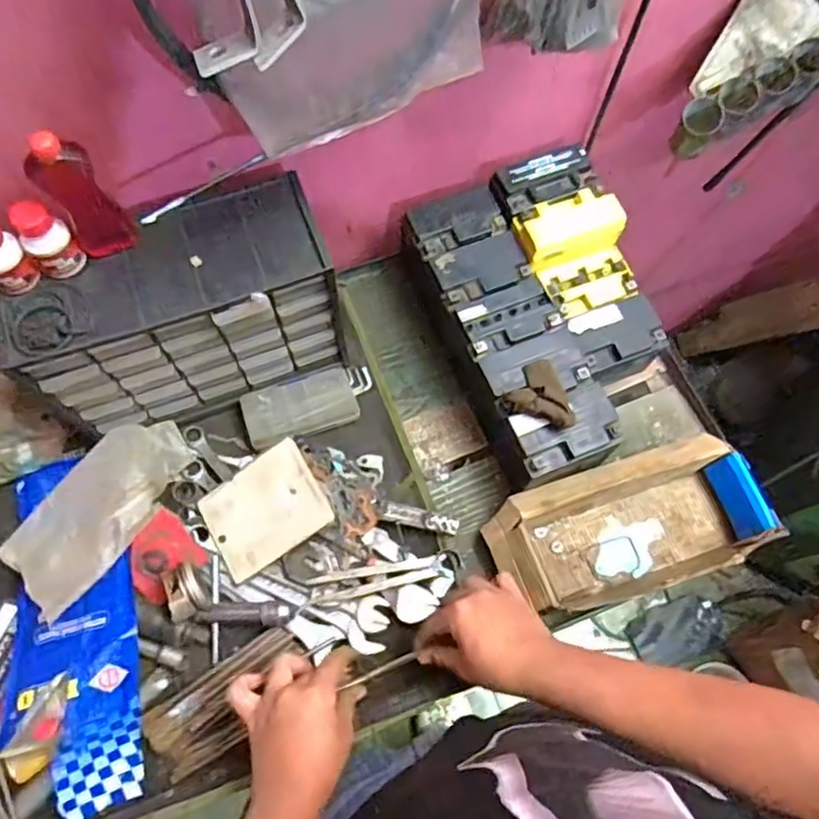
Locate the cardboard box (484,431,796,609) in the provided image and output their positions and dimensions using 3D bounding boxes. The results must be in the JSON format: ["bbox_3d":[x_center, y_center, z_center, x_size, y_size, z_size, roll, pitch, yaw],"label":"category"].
[{"bbox_3d":[0.232,0.128,0.685,0.284,0.067,0.138,-17,69,-9],"label":"cardboard box"}]

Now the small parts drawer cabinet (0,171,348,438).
[{"bbox_3d":[-0.228,-0.089,0.661,0.290,0.192,0.118,-20,69,-10],"label":"small parts drawer cabinet"}]

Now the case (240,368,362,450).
[{"bbox_3d":[-0.126,-0.002,0.739,0.126,0.016,0.075,-18,69,-9],"label":"case"}]

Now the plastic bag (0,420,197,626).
[{"bbox_3d":[-0.319,0.099,0.661,0.105,0.036,0.211,33,70,11],"label":"plastic bag"}]

